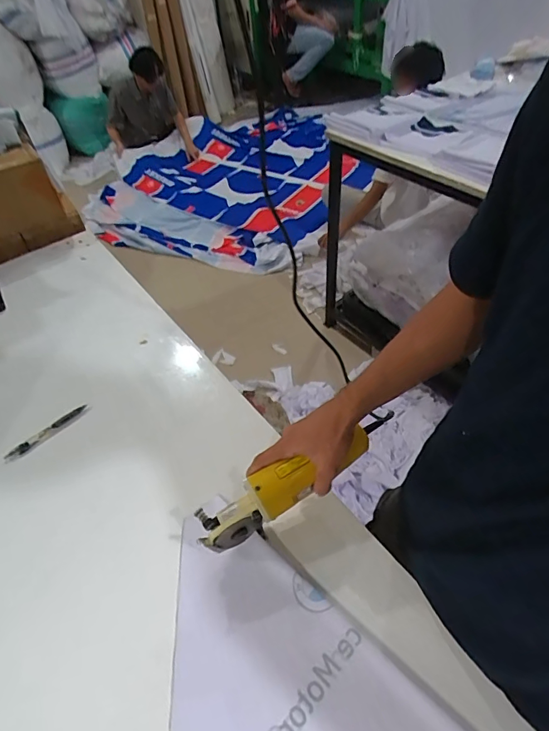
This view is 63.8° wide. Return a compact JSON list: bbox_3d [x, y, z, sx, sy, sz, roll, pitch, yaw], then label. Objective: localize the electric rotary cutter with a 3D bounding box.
[{"bbox_3d":[0.029,0.153,0.573,0.265,0.083,0.054,-30,52,-11],"label":"electric rotary cutter"}]

